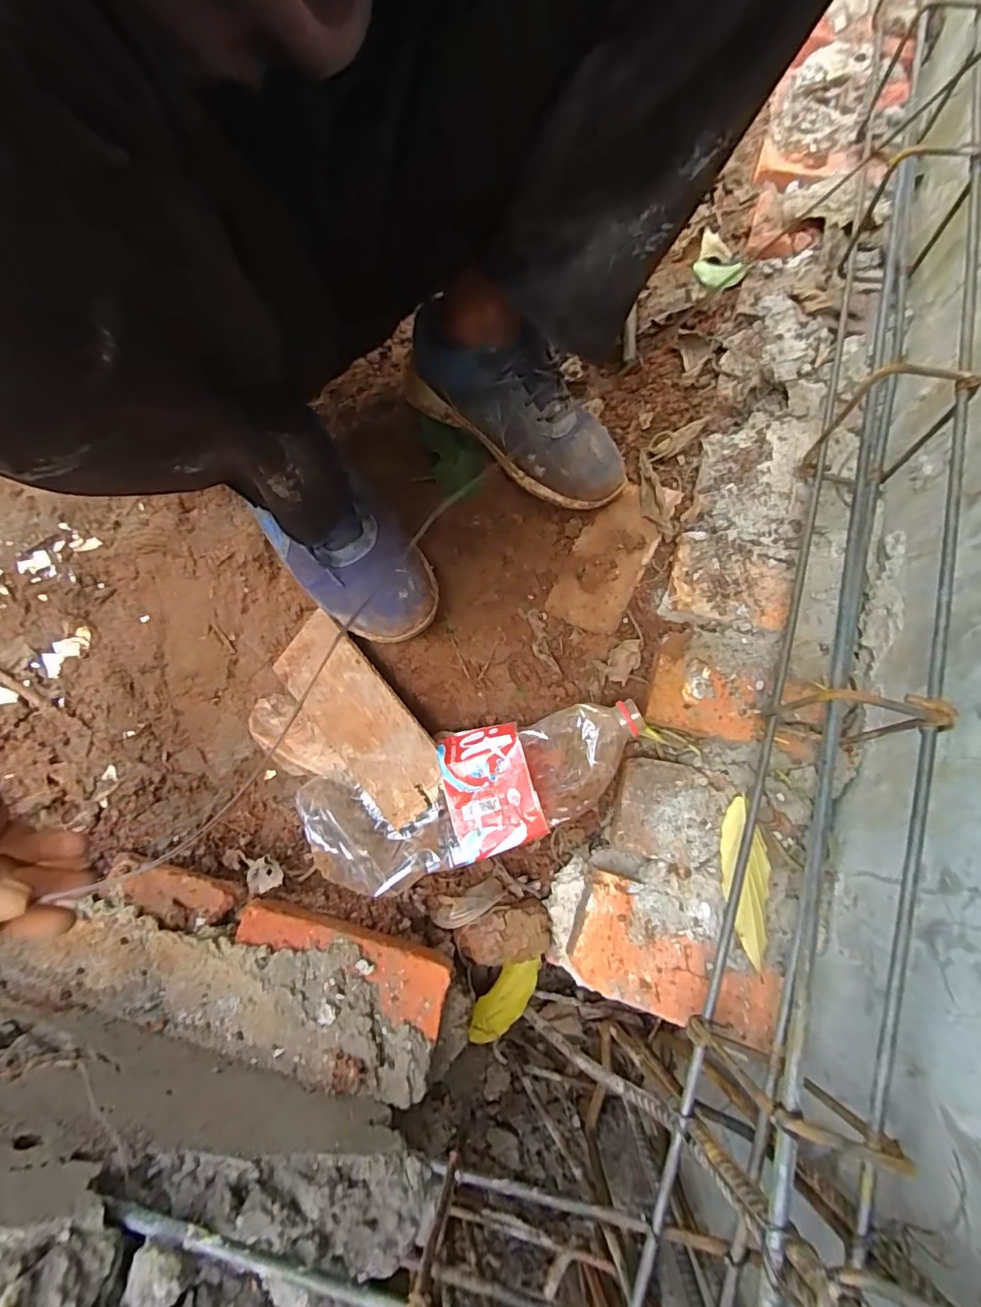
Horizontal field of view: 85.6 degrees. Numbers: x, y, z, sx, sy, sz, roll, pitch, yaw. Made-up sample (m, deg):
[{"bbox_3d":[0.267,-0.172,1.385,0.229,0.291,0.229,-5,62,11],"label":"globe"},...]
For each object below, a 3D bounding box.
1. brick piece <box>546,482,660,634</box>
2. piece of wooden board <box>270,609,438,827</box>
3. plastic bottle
[{"bbox_3d":[0.119,-0.100,0.529,0.076,0.012,0.156,21,82,27],"label":"brick piece"},{"bbox_3d":[-0.118,0.057,0.468,0.084,0.008,0.196,-45,76,16],"label":"piece of wooden board"},{"bbox_3d":[-0.015,0.109,0.429,0.290,0.064,0.107,-22,75,6],"label":"plastic bottle"}]

